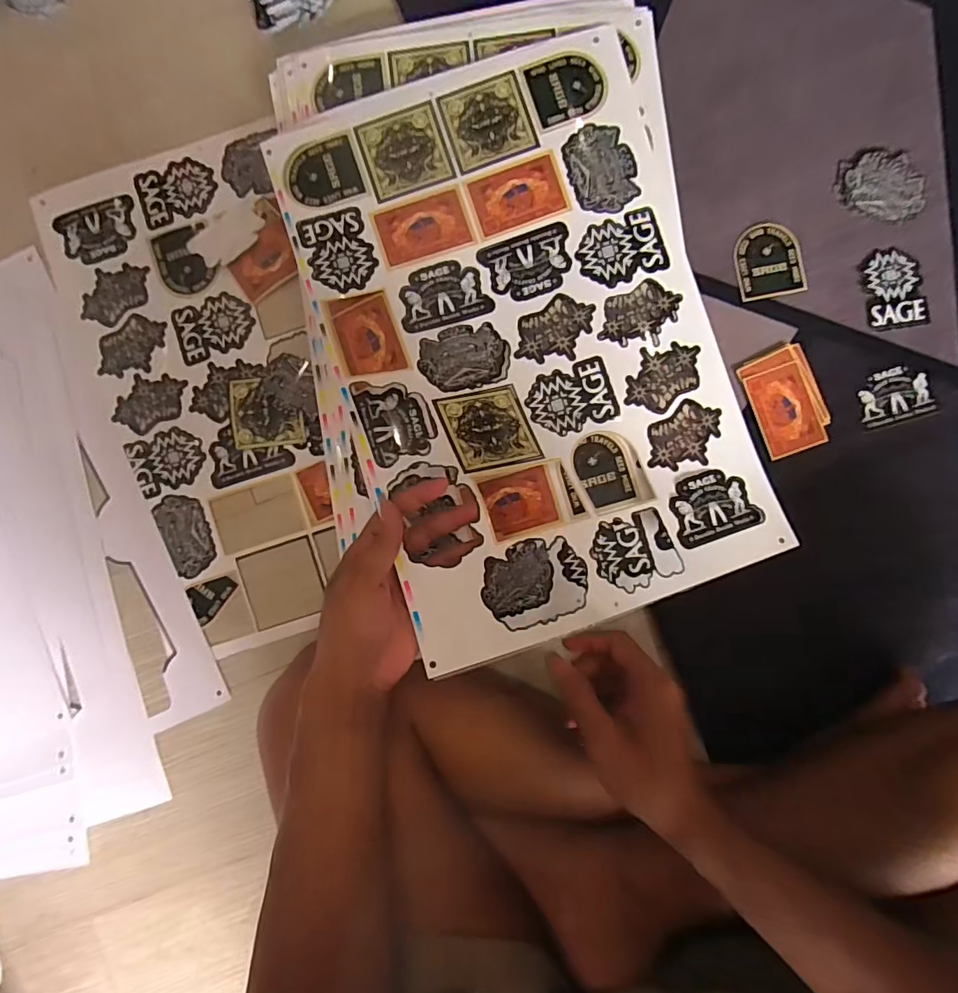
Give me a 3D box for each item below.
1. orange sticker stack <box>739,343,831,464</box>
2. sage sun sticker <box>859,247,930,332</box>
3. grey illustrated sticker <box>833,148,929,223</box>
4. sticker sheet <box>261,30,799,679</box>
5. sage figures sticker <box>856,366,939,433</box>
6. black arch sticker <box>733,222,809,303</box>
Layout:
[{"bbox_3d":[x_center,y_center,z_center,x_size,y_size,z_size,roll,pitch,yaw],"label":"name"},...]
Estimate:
[{"bbox_3d":[0.285,-0.088,0.471,0.061,0.007,0.094,-20,88,1],"label":"orange sticker stack"},{"bbox_3d":[0.387,-0.194,0.473,0.050,0.005,0.074,-9,88,6],"label":"sage sun sticker"},{"bbox_3d":[0.377,-0.293,0.475,0.078,0.005,0.067,5,90,4],"label":"grey illustrated sticker"},{"bbox_3d":[0.037,-0.141,0.401,0.313,0.088,0.472,-18,88,1],"label":"sticker sheet"},{"bbox_3d":[0.388,-0.095,0.469,0.066,0.004,0.052,-14,88,1],"label":"sage figures sticker"},{"bbox_3d":[0.273,-0.222,0.478,0.063,0.004,0.068,-10,90,1],"label":"black arch sticker"}]

